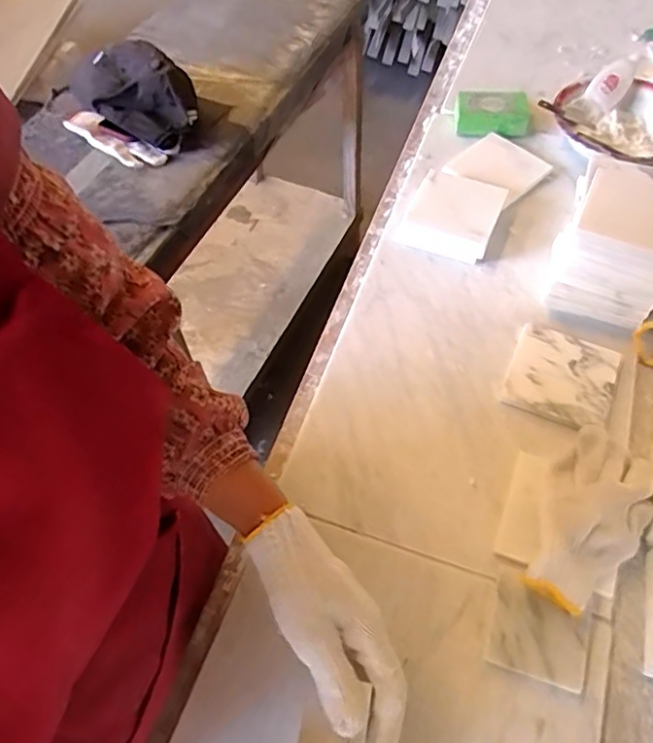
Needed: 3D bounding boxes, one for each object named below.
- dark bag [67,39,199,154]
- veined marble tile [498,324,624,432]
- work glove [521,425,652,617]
[{"bbox_3d":[-0.301,-0.442,0.916,0.227,0.079,0.116,33,63,20],"label":"dark bag"},{"bbox_3d":[0.237,0.004,0.595,0.099,0.008,0.102,25,62,14],"label":"veined marble tile"},{"bbox_3d":[0.228,0.122,0.507,0.088,0.049,0.178,33,52,18],"label":"work glove"}]

